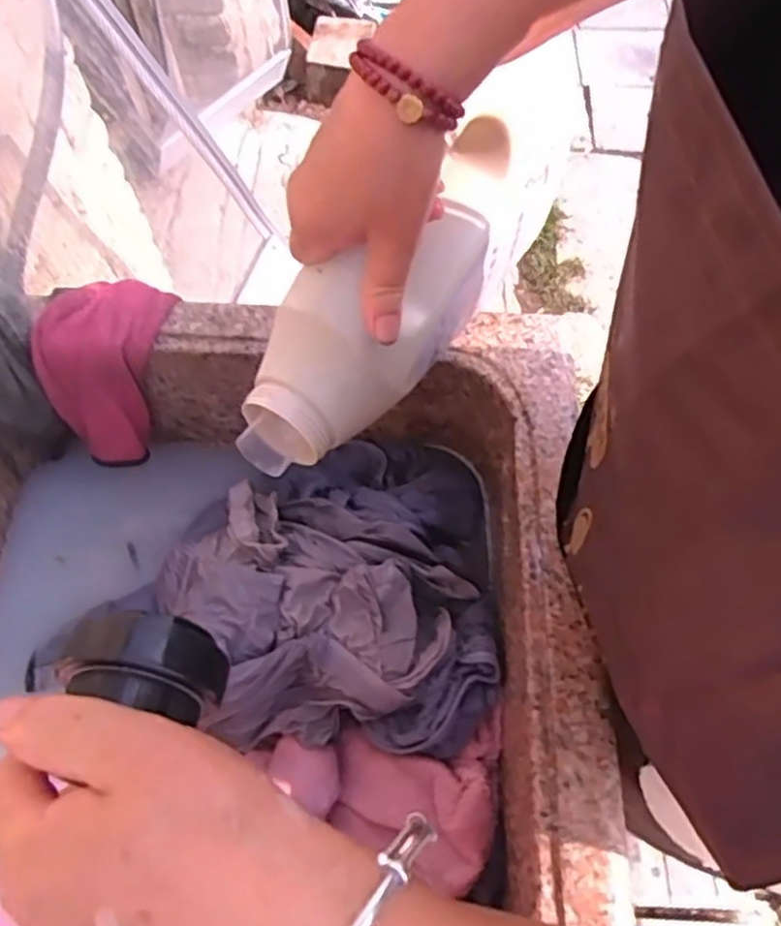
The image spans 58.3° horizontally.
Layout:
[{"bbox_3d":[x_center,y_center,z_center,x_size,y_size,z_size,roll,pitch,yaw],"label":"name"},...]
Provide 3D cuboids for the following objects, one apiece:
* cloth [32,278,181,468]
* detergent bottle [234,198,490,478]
[{"bbox_3d":[-0.236,-0.084,0.603,0.079,0.127,0.124,37,69,19],"label":"cloth"},{"bbox_3d":[-0.014,-0.077,0.414,0.193,0.094,0.058,-43,68,-12],"label":"detergent bottle"}]

